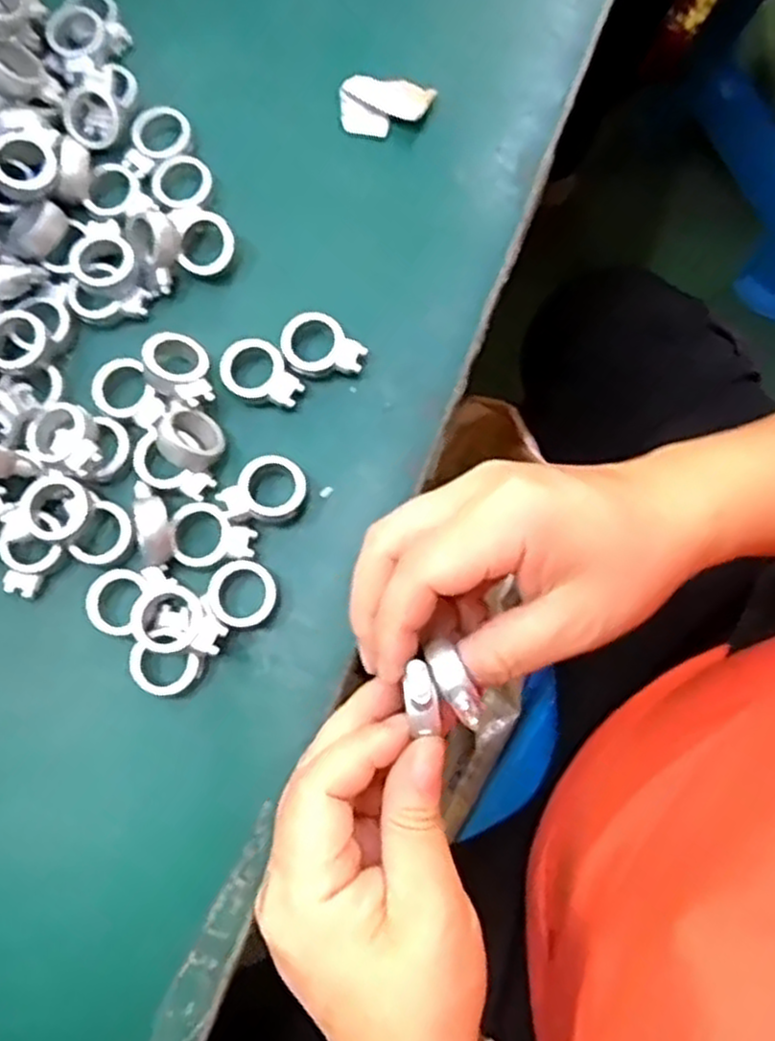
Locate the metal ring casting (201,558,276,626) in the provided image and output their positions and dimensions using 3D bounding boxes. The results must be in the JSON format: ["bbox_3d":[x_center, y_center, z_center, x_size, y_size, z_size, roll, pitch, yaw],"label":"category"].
[{"bbox_3d":[-0.057,0.029,0.303,0.026,0.010,0.025,0,79,1],"label":"metal ring casting"}]

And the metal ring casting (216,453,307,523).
[{"bbox_3d":[-0.048,-0.010,0.308,0.032,0.013,0.027,-44,81,-7],"label":"metal ring casting"}]

